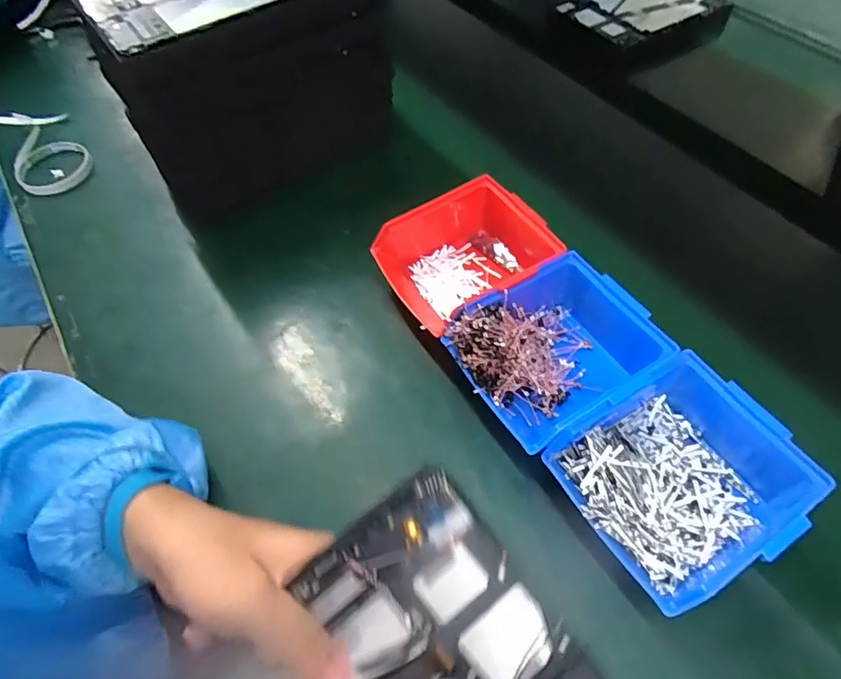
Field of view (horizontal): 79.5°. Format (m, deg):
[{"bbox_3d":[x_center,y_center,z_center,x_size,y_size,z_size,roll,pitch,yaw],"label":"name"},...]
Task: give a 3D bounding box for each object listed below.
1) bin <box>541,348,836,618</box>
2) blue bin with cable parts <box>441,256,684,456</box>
[{"bbox_3d":[0.182,0.096,0.356,0.151,0.067,0.126,-30,59,-17],"label":"bin"},{"bbox_3d":[0.114,0.011,0.414,0.154,0.071,0.120,-29,58,-16],"label":"blue bin with cable parts"}]

